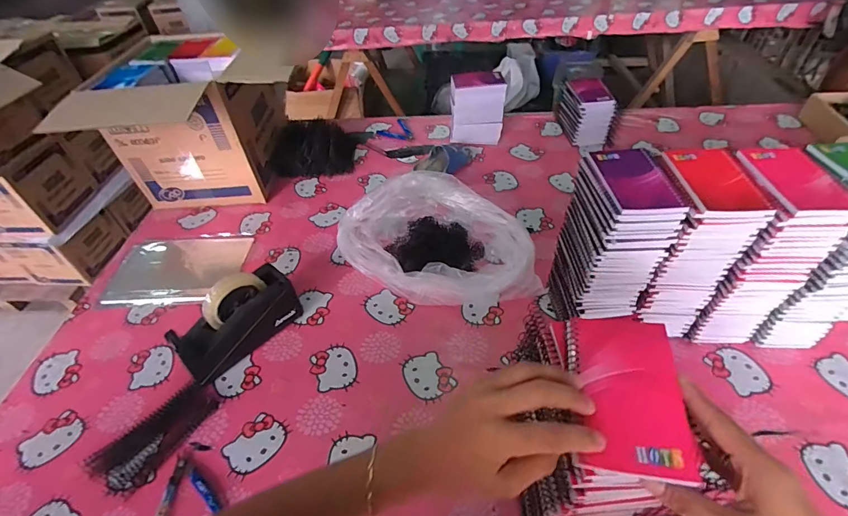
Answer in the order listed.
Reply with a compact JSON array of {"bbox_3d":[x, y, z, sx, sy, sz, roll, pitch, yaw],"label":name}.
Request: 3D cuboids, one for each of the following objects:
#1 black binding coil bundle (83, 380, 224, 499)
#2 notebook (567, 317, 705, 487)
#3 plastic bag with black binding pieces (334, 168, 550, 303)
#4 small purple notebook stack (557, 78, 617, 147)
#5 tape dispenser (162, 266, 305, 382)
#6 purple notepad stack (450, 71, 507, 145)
[{"bbox_3d":[-0.406,0.264,0.624,0.088,0.008,0.171,24,51,25],"label":"black binding coil bundle"},{"bbox_3d":[0.166,0.108,0.337,0.082,0.012,0.131,0,49,12],"label":"notebook"},{"bbox_3d":[0.023,-0.034,0.795,0.386,0.120,0.251,34,55,31],"label":"plastic bag with black binding pieces"},{"bbox_3d":[0.434,-0.395,1.099,0.096,0.142,0.159,-6,45,-3],"label":"small purple notebook stack"},{"bbox_3d":[-0.314,0.101,0.685,0.069,0.124,0.199,32,54,30],"label":"tape dispenser"},{"bbox_3d":[0.149,-0.420,1.152,0.149,0.175,0.077,6,45,9],"label":"purple notepad stack"}]

